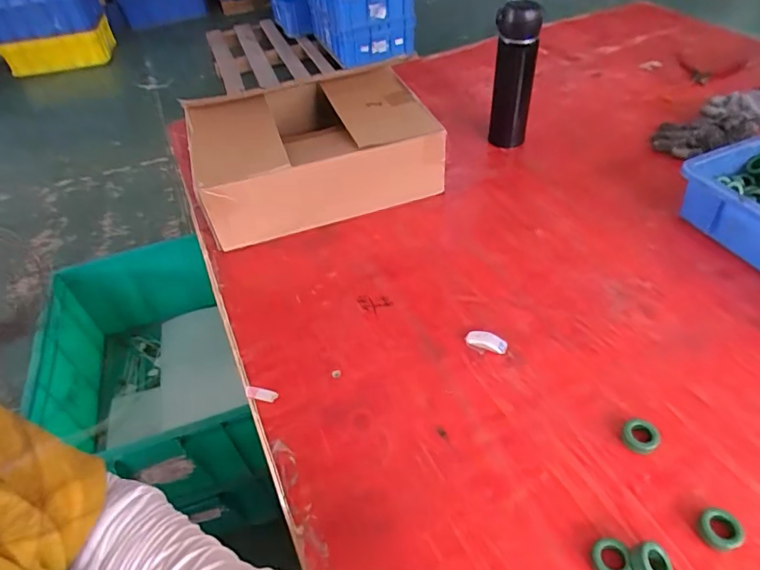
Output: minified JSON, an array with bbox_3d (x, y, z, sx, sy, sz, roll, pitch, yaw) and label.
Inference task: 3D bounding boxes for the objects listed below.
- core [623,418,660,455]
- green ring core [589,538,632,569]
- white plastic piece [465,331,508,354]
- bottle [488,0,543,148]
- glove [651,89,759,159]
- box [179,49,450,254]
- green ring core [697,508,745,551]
[{"bbox_3d":[0.245,0.140,0.467,0.030,0.010,0.035,31,56,31],"label":"core"},{"bbox_3d":[0.184,0.219,0.398,0.029,0.010,0.031,-4,45,3],"label":"green ring core"},{"bbox_3d":[0.120,0.063,0.560,0.045,0.012,0.018,13,48,18],"label":"white plastic piece"},{"bbox_3d":[0.215,-0.331,0.799,0.061,0.214,0.054,17,50,22],"label":"bottle"},{"bbox_3d":[0.574,-0.271,0.827,0.273,0.034,0.099,-23,48,-16],"label":"glove"},{"bbox_3d":[-0.109,-0.212,0.778,0.335,0.124,0.268,-17,46,-11],"label":"box"},{"bbox_3d":[0.280,0.201,0.410,0.030,0.014,0.031,-3,45,3],"label":"green ring core"}]

